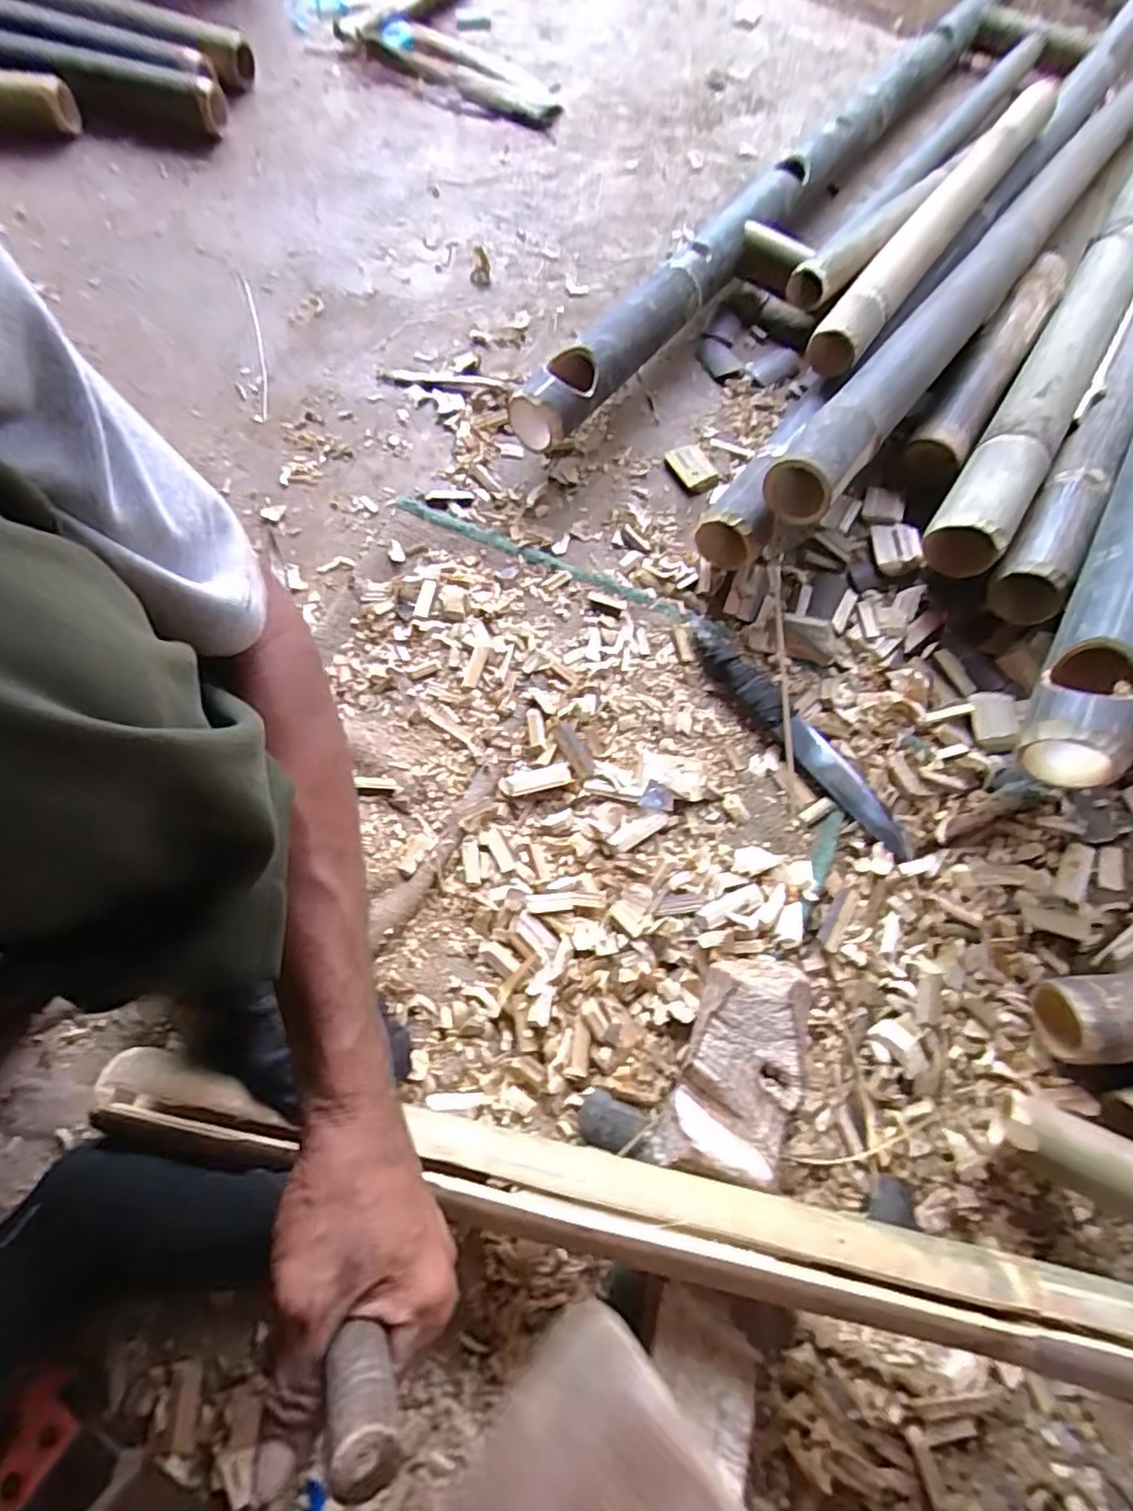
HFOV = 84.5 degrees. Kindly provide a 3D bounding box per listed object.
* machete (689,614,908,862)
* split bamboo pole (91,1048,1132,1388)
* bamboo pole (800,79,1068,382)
[{"bbox_3d":[0.207,-0.025,0.567,0.047,0.020,0.278,-32,73,-13],"label":"machete"},{"bbox_3d":[0.011,0.269,0.385,0.642,0.033,0.046,8,69,8],"label":"split bamboo pole"},{"bbox_3d":[0.457,-0.656,0.740,0.051,0.053,0.648,34,72,11],"label":"bamboo pole"}]

